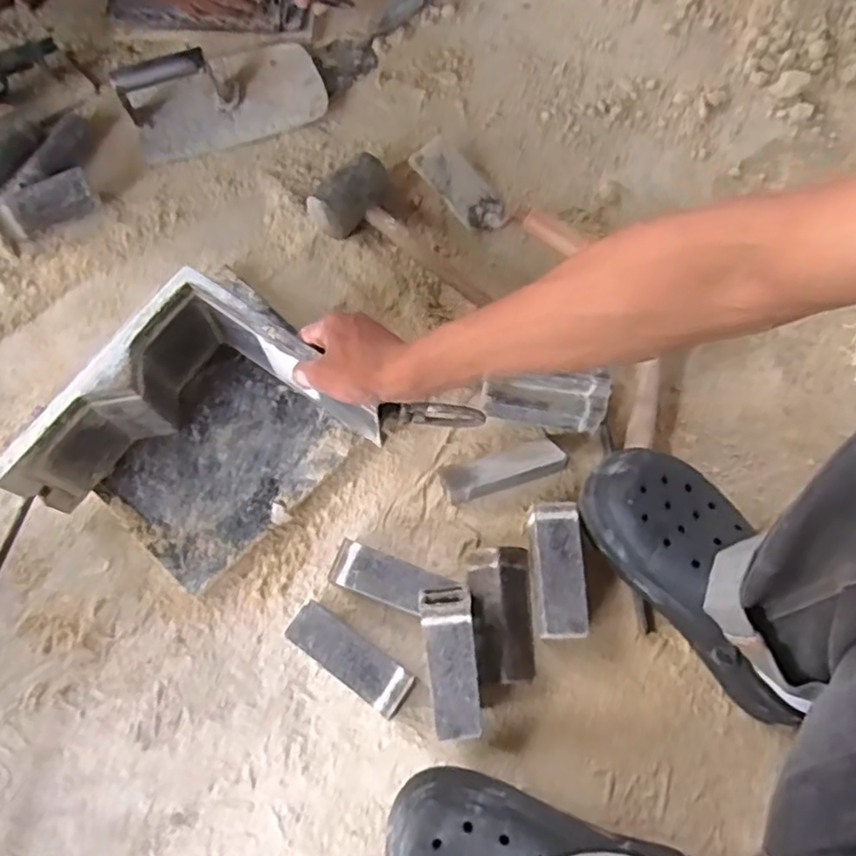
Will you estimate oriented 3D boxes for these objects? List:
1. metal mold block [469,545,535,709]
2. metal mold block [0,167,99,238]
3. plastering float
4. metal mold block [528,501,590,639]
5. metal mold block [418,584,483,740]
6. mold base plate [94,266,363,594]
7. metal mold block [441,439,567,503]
[{"bbox_3d":[0.066,0.170,0.572,0.053,0.033,0.125,0,73,-4],"label":"metal mold block"},{"bbox_3d":[-0.413,-0.242,0.703,0.099,0.046,0.043,-25,73,-7],"label":"metal mold block"},{"bbox_3d":[-0.238,-0.397,0.744,0.224,0.071,0.133,-24,73,-6],"label":"plastering float"},{"bbox_3d":[0.115,0.128,0.579,0.046,0.044,0.116,-4,72,0],"label":"metal mold block"},{"bbox_3d":[0.020,0.190,0.519,0.039,0.029,0.116,-7,93,-3],"label":"metal mold block"},{"bbox_3d":[-0.204,-0.001,0.641,0.218,0.017,0.245,41,76,12],"label":"mold base plate"},{"bbox_3d":[0.070,0.037,0.613,0.115,0.042,0.044,-19,72,-5],"label":"metal mold block"}]

